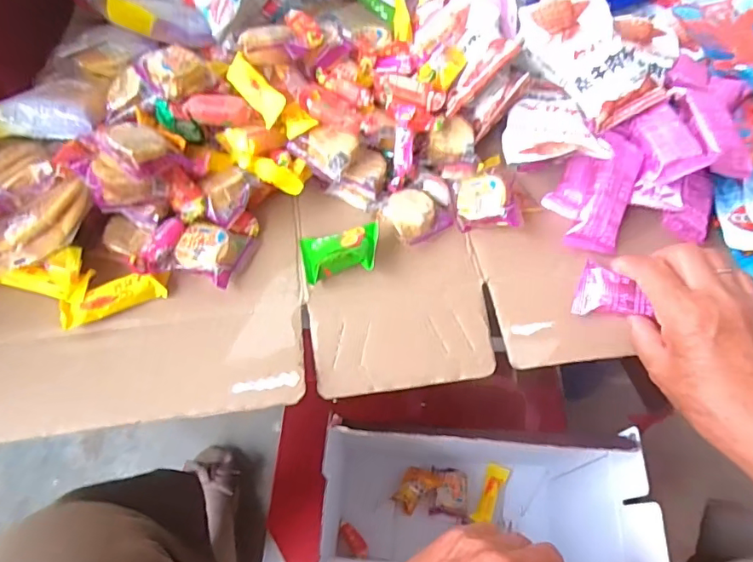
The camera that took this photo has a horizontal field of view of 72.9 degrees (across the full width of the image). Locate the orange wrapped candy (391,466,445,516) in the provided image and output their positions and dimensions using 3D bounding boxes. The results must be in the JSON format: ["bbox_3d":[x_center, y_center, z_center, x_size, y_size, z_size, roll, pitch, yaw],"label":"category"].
[{"bbox_3d":[0.048,0.252,0.625,0.041,0.020,0.056,40,63,21],"label":"orange wrapped candy"}]

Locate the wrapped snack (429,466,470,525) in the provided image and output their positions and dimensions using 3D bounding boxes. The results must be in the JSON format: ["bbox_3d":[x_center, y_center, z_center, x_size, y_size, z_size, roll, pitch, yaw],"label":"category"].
[{"bbox_3d":[0.090,0.259,0.620,0.045,0.021,0.057,8,56,2],"label":"wrapped snack"}]

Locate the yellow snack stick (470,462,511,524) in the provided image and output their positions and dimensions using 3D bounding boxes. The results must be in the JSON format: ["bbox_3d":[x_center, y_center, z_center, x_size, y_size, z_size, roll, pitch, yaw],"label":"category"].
[{"bbox_3d":[0.137,0.254,0.612,0.027,0.018,0.074,26,59,14],"label":"yellow snack stick"}]

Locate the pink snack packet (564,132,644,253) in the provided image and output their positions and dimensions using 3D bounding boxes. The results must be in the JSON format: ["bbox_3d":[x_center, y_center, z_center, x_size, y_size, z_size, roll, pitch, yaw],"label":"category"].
[{"bbox_3d":[0.188,-0.071,0.415,0.038,0.024,0.099,21,87,11],"label":"pink snack packet"}]

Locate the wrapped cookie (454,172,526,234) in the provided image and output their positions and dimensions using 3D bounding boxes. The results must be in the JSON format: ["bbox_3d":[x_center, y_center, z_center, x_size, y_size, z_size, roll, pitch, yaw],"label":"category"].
[{"bbox_3d":[0.090,-0.066,0.414,0.051,0.026,0.049,9,56,3],"label":"wrapped cookie"}]

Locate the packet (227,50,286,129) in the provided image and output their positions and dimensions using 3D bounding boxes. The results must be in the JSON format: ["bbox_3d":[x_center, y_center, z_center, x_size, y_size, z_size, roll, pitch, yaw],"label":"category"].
[{"bbox_3d":[-0.099,-0.155,0.408,0.025,0.013,0.071,-46,67,6],"label":"packet"}]

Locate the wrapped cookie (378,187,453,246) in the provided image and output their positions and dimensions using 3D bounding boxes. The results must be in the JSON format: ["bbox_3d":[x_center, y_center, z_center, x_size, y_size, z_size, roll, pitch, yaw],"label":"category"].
[{"bbox_3d":[0.030,-0.056,0.414,0.053,0.019,0.044,-30,63,-21],"label":"wrapped cookie"}]

